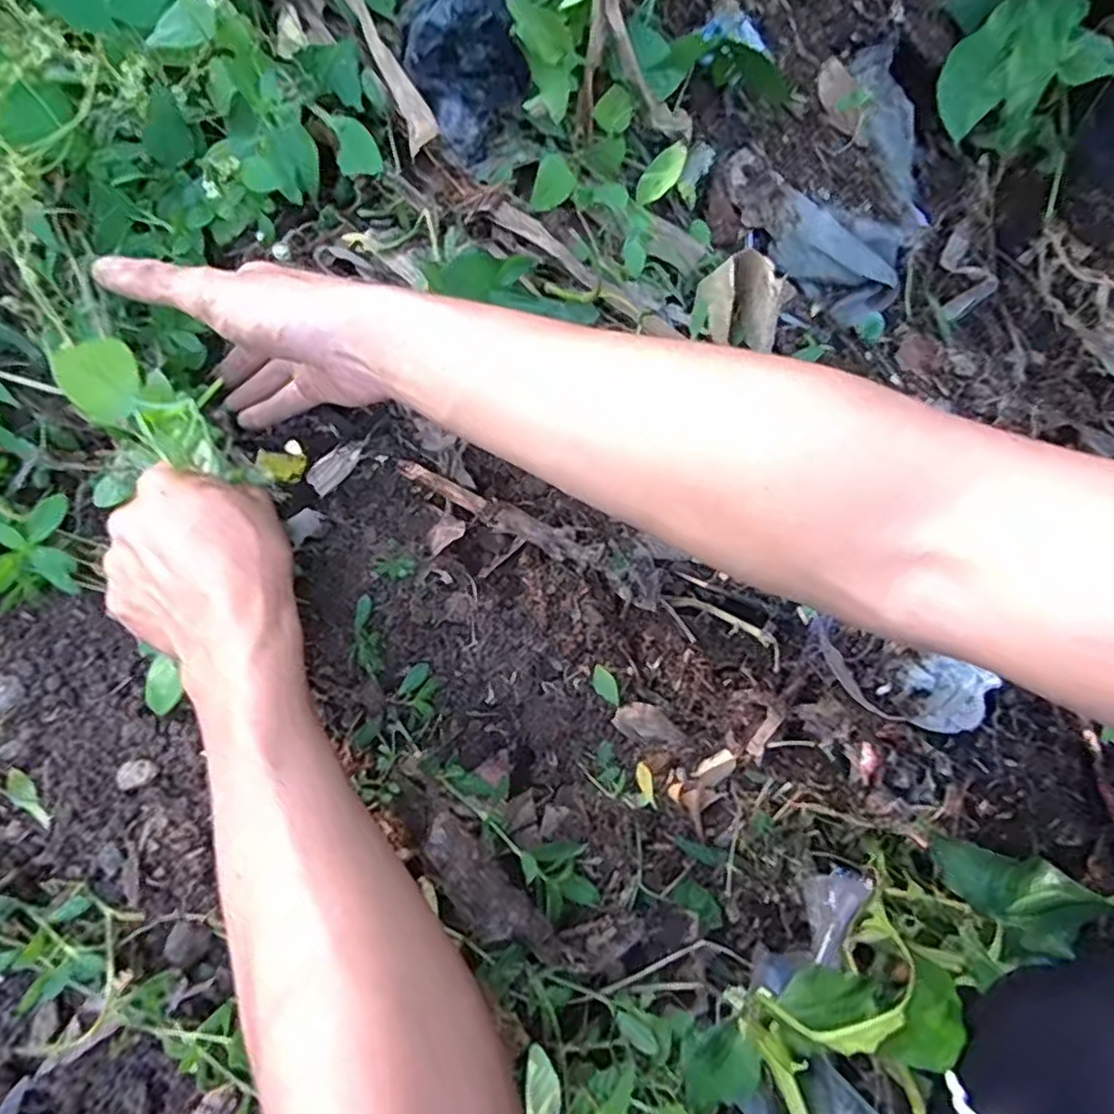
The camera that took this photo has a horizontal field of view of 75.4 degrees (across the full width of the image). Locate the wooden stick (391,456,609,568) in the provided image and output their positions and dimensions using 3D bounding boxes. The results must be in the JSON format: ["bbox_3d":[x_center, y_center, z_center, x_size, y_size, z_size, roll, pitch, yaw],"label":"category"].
[{"bbox_3d":[-0.036,-0.025,0.438,0.133,0.018,0.016,23,71,10],"label":"wooden stick"}]

